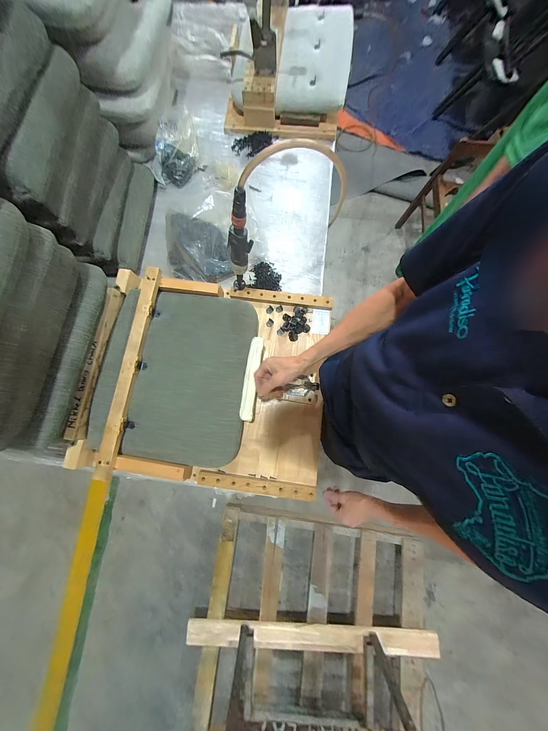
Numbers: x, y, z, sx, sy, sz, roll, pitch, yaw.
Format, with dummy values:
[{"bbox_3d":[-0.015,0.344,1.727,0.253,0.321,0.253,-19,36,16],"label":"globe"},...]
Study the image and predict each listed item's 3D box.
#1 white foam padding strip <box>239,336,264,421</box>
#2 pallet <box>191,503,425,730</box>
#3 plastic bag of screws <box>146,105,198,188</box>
[{"bbox_3d":[-0.056,0.030,0.576,0.034,0.009,0.208,7,79,2],"label":"white foam padding strip"},{"bbox_3d":[0.176,1.243,1.097,0.976,0.153,0.924,8,79,2],"label":"pallet"},{"bbox_3d":[-0.319,-0.704,0.760,0.133,0.046,0.217,20,101,-32],"label":"plastic bag of screws"}]

